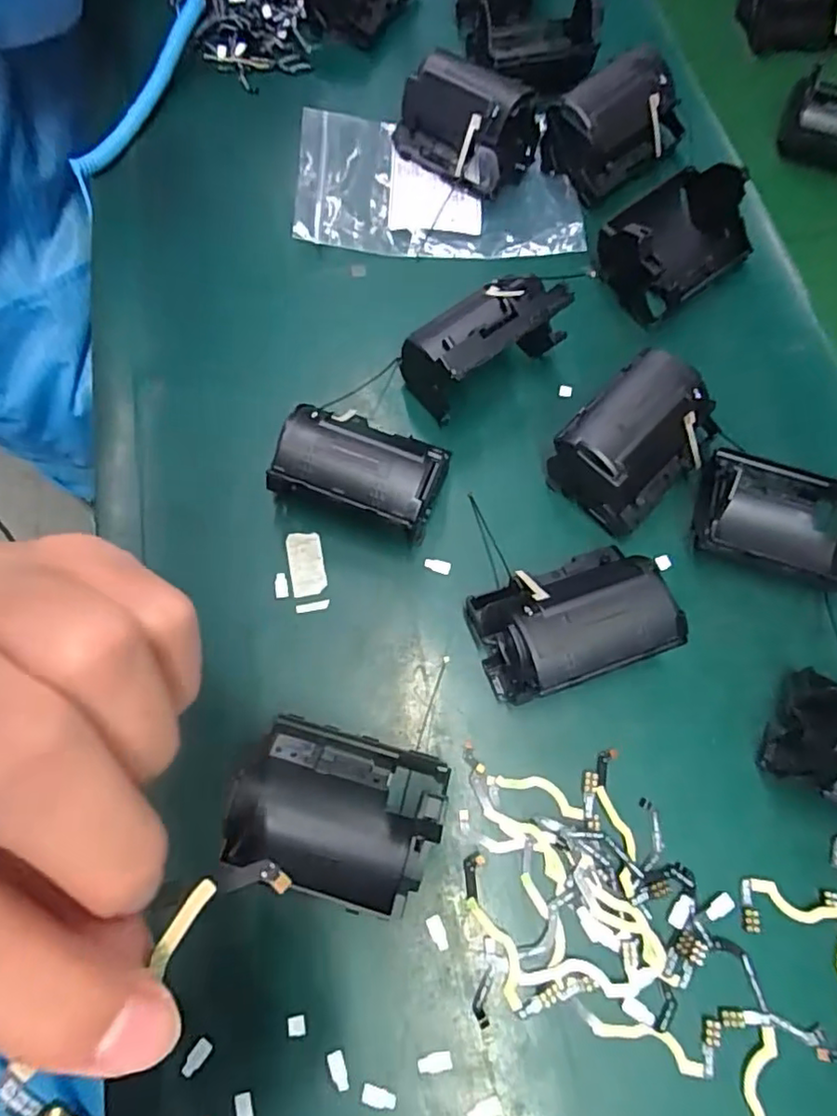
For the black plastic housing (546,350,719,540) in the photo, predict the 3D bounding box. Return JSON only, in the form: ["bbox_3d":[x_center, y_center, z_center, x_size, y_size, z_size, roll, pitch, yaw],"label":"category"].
[{"bbox_3d":[0.097,-0.052,0.268,0.048,0.044,0.066,43,74,13],"label":"black plastic housing"}]

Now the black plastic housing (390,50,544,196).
[{"bbox_3d":[0.026,-0.238,0.335,0.073,0.041,0.051,29,71,8],"label":"black plastic housing"}]

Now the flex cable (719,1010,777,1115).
[{"bbox_3d":[0.110,0.183,0.205,0.018,0.004,0.054,12,70,2],"label":"flex cable"}]

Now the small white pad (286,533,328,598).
[{"bbox_3d":[-0.049,0.003,0.269,0.015,0.004,0.029,-12,72,0],"label":"small white pad"}]

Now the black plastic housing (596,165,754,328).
[{"bbox_3d":[0.130,-0.161,0.309,0.078,0.035,0.056,-41,76,-15],"label":"black plastic housing"}]

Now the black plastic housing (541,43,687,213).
[{"bbox_3d":[0.106,-0.234,0.332,0.070,0.043,0.047,-38,75,-14],"label":"black plastic housing"}]

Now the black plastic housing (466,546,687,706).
[{"bbox_3d":[0.060,0.026,0.241,0.068,0.042,0.046,-17,71,-8],"label":"black plastic housing"}]

